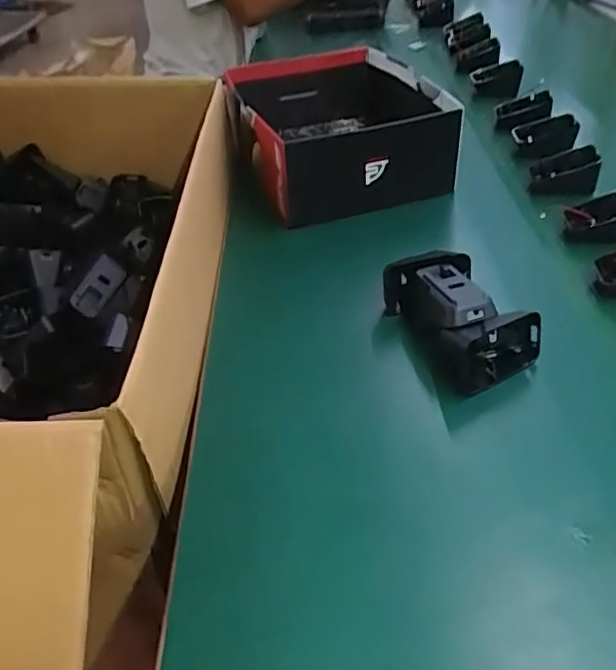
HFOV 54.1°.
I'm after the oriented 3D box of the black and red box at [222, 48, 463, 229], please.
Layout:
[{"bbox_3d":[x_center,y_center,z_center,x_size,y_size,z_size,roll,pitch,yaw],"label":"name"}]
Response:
[{"bbox_3d":[0.029,-0.241,0.690,0.188,0.093,0.295,-10,41,-11],"label":"black and red box"}]

